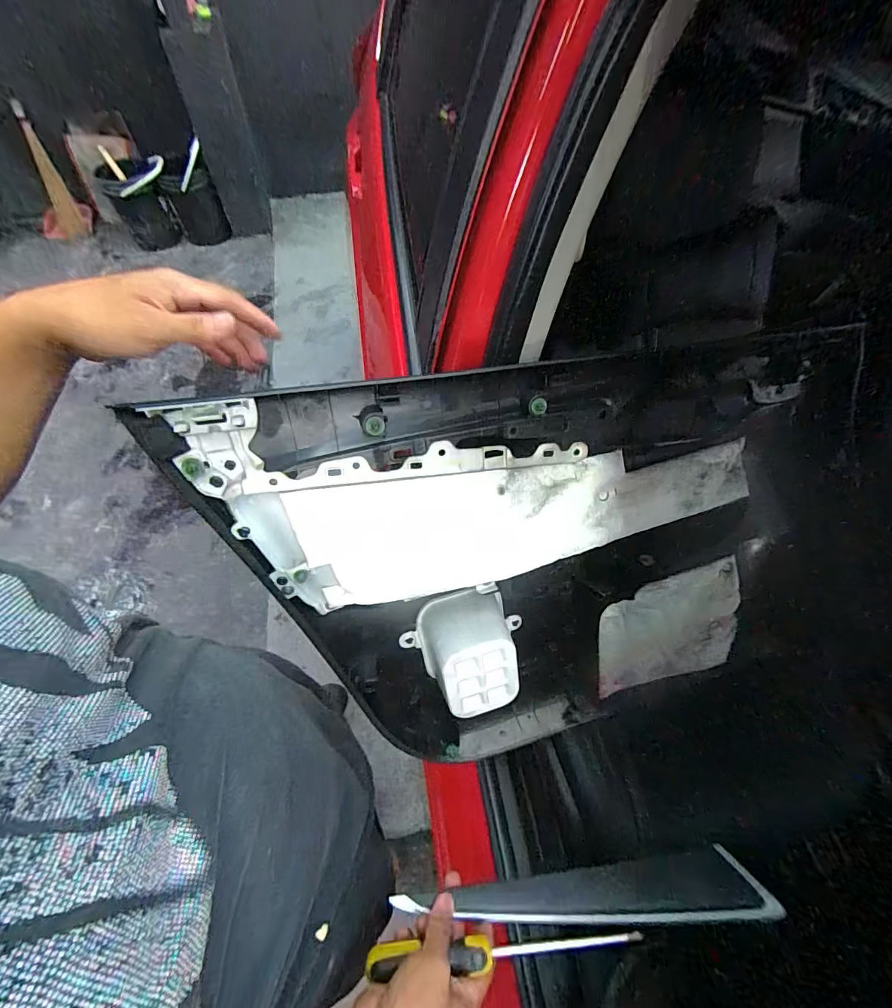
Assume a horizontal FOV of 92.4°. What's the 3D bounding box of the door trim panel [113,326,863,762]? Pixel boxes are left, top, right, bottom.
[{"bbox_3d":[0.121,0.119,0.583,0.772,0.607,0.108,-9,30,-11],"label":"door trim panel"}]

